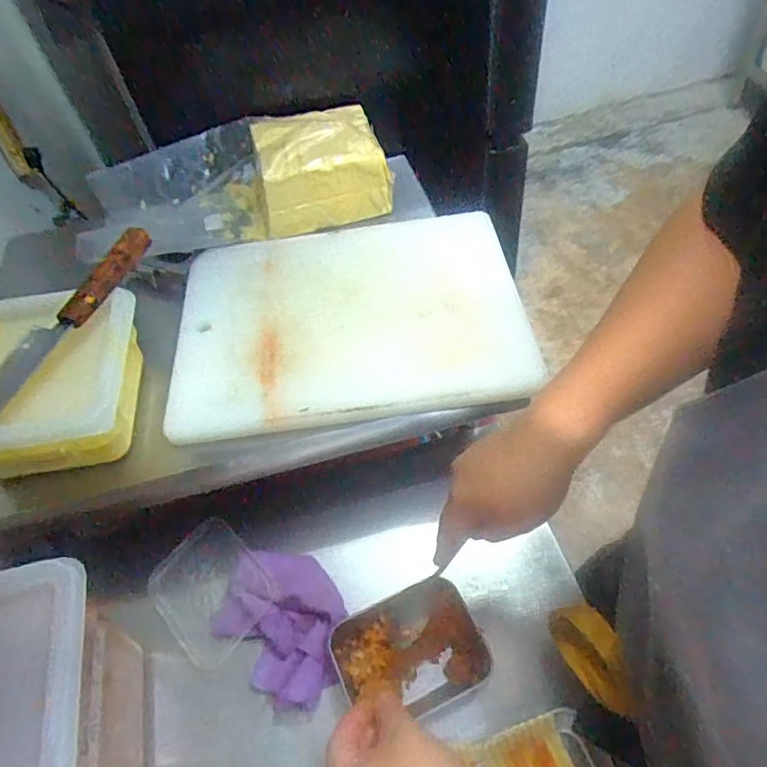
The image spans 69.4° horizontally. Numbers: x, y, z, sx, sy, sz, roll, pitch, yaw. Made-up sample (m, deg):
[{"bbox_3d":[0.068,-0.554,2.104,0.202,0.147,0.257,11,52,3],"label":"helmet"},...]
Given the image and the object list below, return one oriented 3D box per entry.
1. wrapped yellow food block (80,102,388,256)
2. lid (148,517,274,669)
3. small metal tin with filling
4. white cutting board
[{"bbox_3d":[-0.197,-0.278,0.746,0.400,0.088,0.161,-14,54,-2],"label":"wrapped yellow food block"},{"bbox_3d":[-0.187,0.216,0.587,0.106,0.011,0.125,-39,59,-20],"label":"lid"},{"bbox_3d":[0.028,0.260,0.538,0.140,0.032,0.104,-24,59,-12],"label":"small metal tin with filling"},{"bbox_3d":[-0.043,-0.081,0.658,0.402,0.029,0.297,-10,57,-3],"label":"white cutting board"}]

